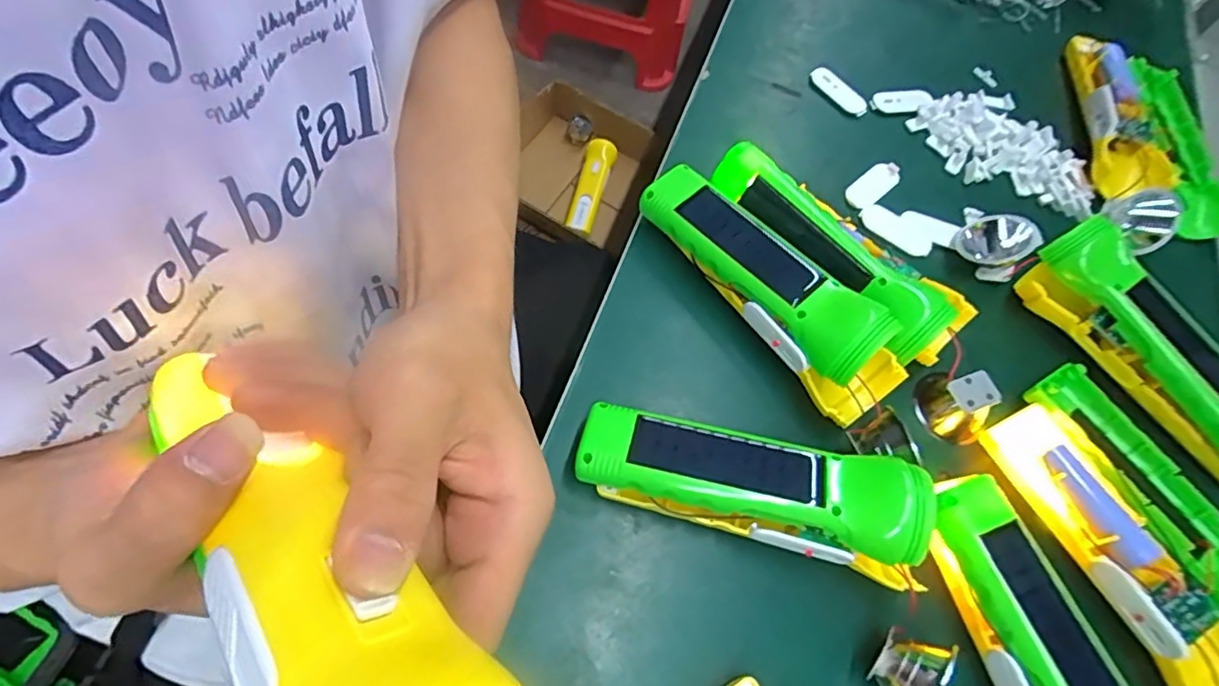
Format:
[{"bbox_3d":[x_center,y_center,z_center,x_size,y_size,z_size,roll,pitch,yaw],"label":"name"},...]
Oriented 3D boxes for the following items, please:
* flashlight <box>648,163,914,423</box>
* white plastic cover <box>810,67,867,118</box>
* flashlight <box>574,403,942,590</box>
[{"bbox_3d":[0.089,-0.035,0.348,0.049,0.055,0.178,-33,74,-21],"label":"flashlight"},{"bbox_3d":[0.170,-0.188,0.451,0.014,0.012,0.051,-32,73,-20],"label":"white plastic cover"},{"bbox_3d":[0.065,0.068,0.297,0.162,0.062,0.051,18,64,1],"label":"flashlight"}]

